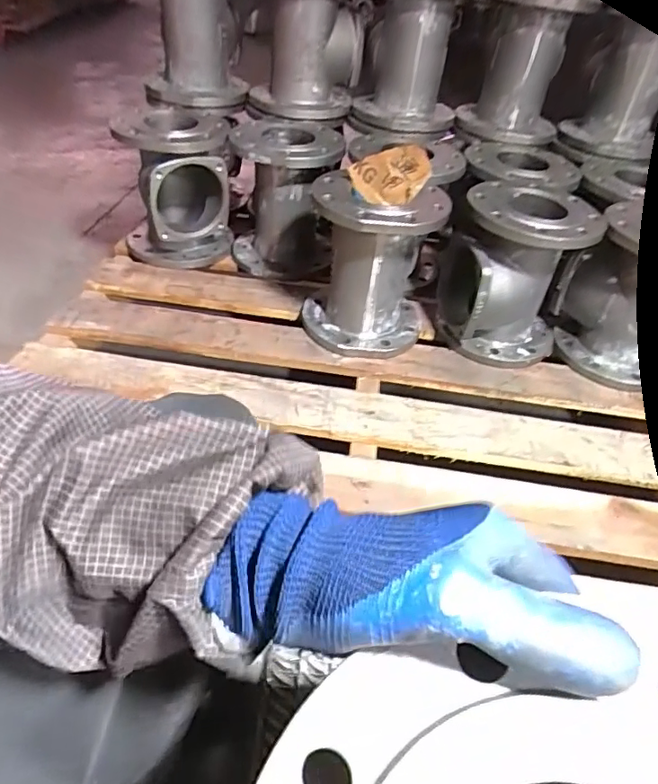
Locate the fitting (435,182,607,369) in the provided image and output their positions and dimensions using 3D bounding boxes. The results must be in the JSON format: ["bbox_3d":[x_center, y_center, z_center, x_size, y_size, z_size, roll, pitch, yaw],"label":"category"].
[{"bbox_3d":[0.309,-0.197,0.935,0.206,0.252,0.192,7,42,-1],"label":"fitting"}]

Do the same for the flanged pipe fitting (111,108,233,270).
[{"bbox_3d":[-0.305,-0.392,1.087,0.203,0.268,0.209,-7,44,-15],"label":"flanged pipe fitting"}]

